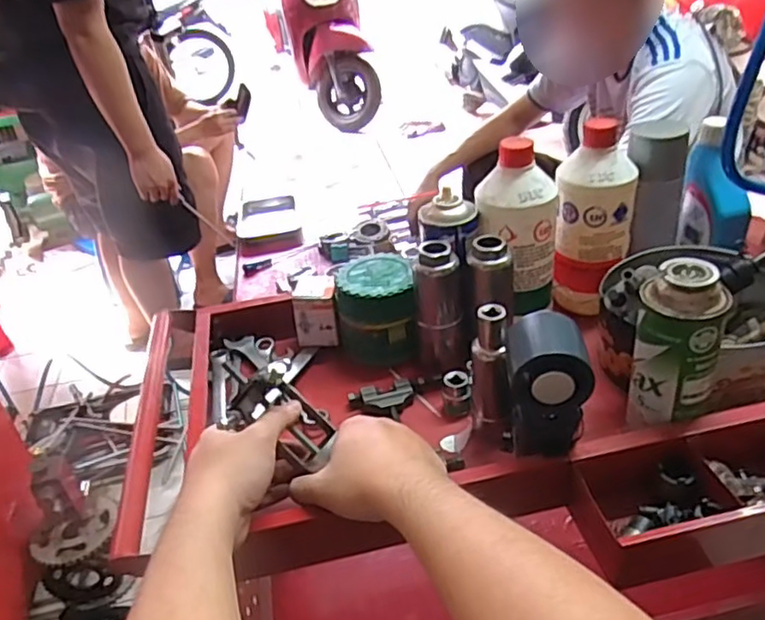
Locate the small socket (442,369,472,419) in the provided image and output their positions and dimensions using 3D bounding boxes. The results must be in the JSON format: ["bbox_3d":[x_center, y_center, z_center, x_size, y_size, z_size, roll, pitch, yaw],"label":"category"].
[{"bbox_3d":[0.076,0.086,0.658,0.026,0.040,0.027,-7,33,0],"label":"small socket"}]

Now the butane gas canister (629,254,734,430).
[{"bbox_3d":[0.252,0.029,0.547,0.063,0.147,0.069,14,39,29],"label":"butane gas canister"}]

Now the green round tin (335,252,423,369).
[{"bbox_3d":[-0.007,0.000,0.751,0.090,0.096,0.105,-7,33,0],"label":"green round tin"}]

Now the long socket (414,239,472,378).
[{"bbox_3d":[0.063,0.001,0.689,0.053,0.142,0.048,-4,33,5],"label":"long socket"}]

